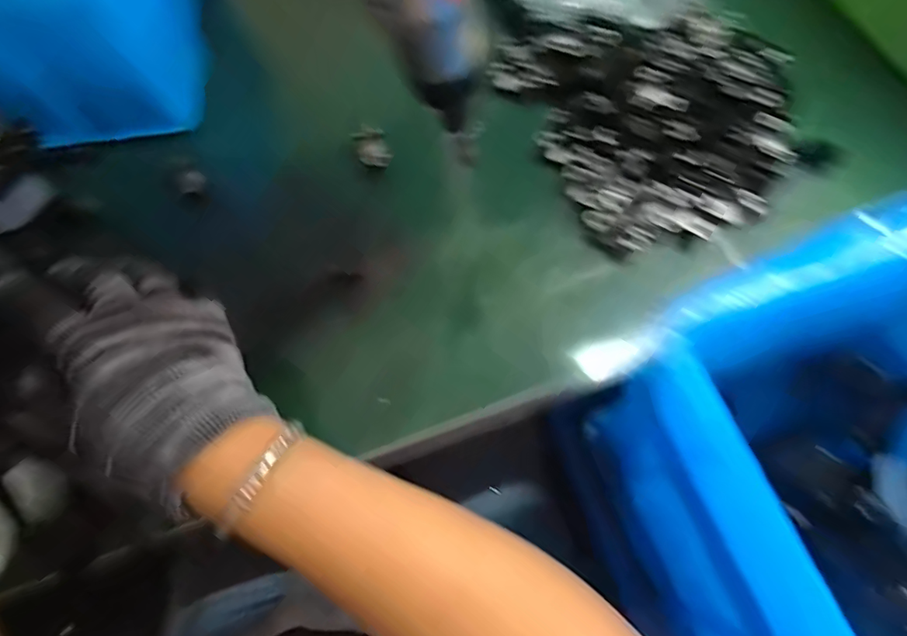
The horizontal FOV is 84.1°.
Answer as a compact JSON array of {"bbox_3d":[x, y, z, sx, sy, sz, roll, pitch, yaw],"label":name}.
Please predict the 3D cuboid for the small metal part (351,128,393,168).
[{"bbox_3d":[-0.071,-0.150,0.444,0.028,0.025,0.024,-17,68,-5],"label":"small metal part"}]

